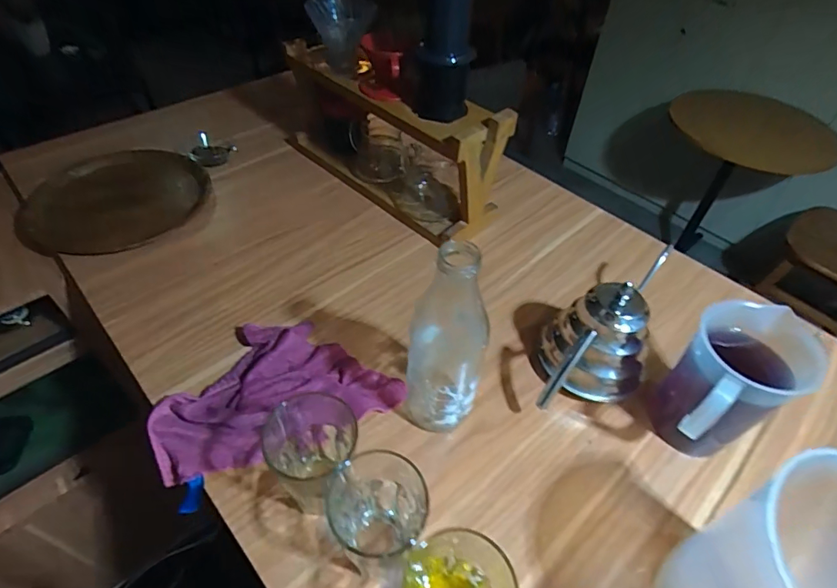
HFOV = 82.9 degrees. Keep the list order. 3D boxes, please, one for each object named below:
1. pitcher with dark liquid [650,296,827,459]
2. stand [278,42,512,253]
[{"bbox_3d":[0.342,0.114,0.541,0.153,0.174,0.107,-31,56,-28],"label":"pitcher with dark liquid"},{"bbox_3d":[-0.055,-0.271,0.840,0.422,0.238,0.129,33,54,24],"label":"stand"}]

